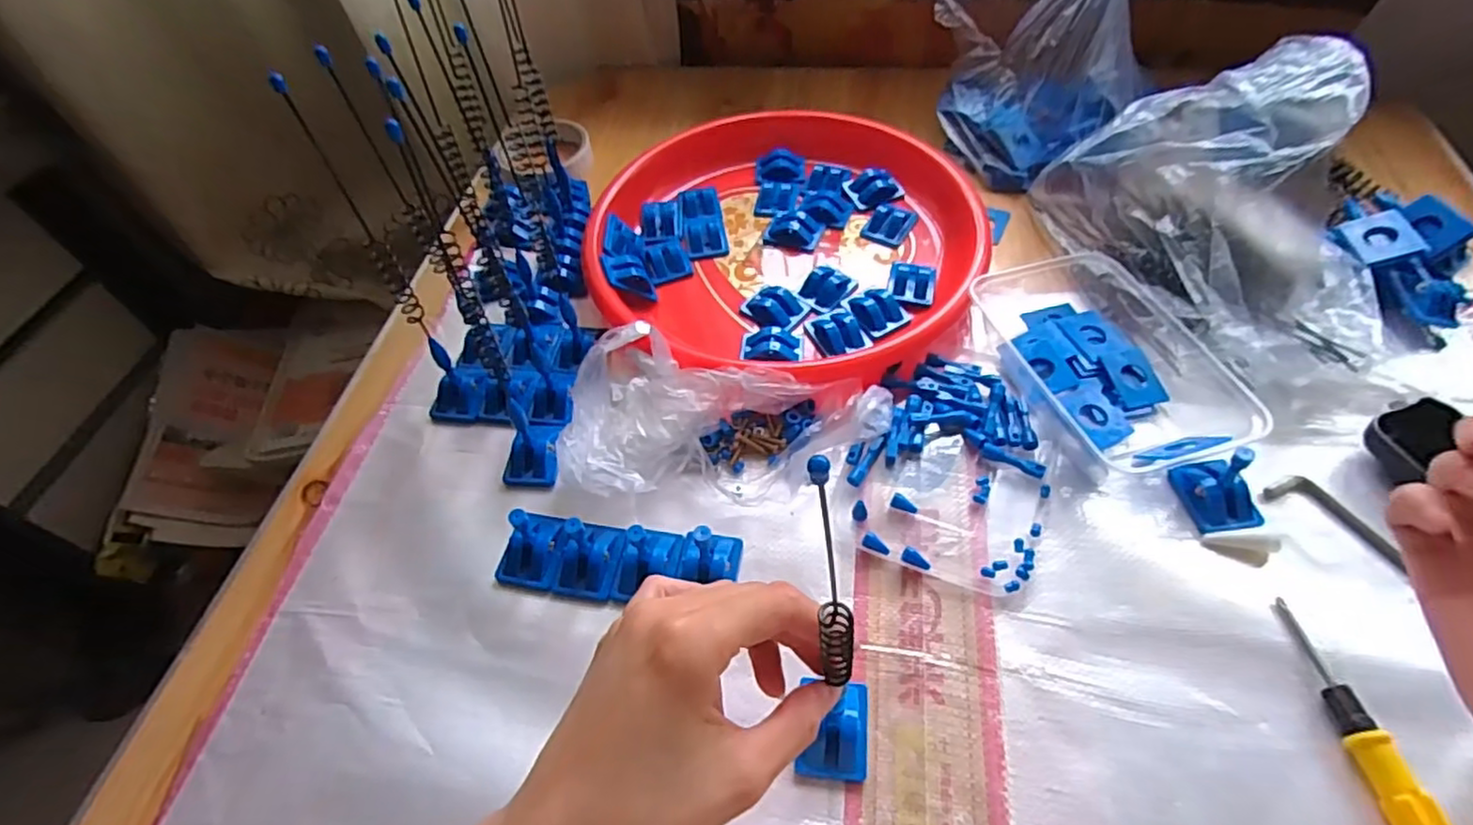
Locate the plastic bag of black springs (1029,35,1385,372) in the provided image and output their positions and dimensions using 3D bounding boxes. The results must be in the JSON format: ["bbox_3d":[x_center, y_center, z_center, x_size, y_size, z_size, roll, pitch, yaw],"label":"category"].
[{"bbox_3d":[0.330,-0.138,0.444,0.142,0.136,0.223,-14,53,-6],"label":"plastic bag of black springs"}]

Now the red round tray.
[{"bbox_3d":[0.033,-0.136,0.526,0.283,0.043,0.280,-2,53,3],"label":"red round tray"}]

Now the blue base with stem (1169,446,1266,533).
[{"bbox_3d":[0.274,0.039,0.379,0.032,0.043,0.041,-8,53,-2],"label":"blue base with stem"}]

